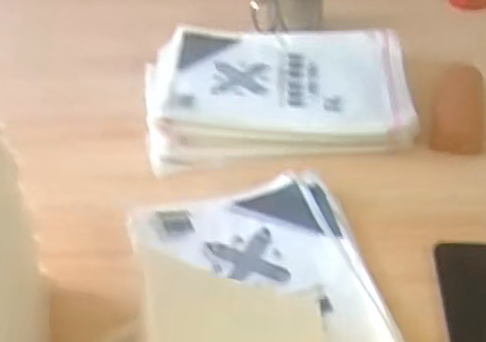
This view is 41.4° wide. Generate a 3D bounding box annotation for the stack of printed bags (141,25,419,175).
[{"bbox_3d":[0.044,-0.105,0.866,0.345,0.055,0.237,0,43,1],"label":"stack of printed bags"}]

